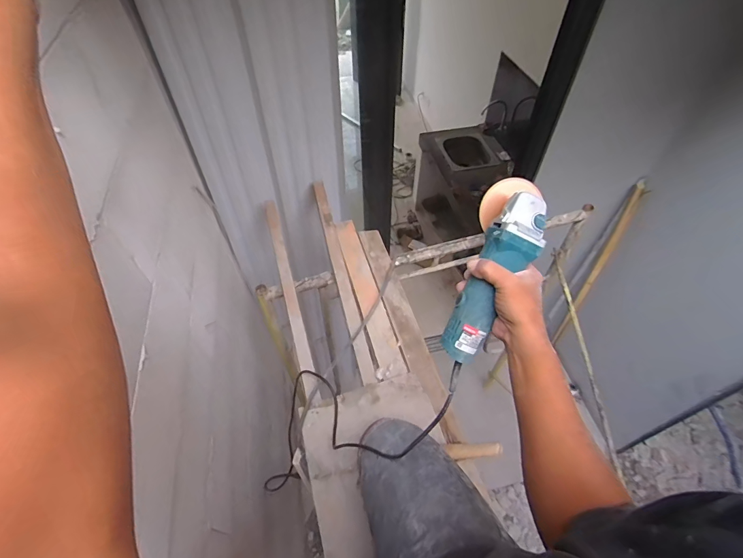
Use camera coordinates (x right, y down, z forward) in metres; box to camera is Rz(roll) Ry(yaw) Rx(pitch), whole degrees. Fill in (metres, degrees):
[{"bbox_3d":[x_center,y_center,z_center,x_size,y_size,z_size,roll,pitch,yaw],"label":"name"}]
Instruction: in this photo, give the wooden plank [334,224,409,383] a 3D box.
[{"bbox_3d":[-0.015,0.025,1.153,0.078,0.022,0.575,-12,53,-9],"label":"wooden plank"}]

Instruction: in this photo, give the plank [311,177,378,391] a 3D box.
[{"bbox_3d":[-0.100,-0.045,1.199,0.046,0.031,0.788,-12,53,-9],"label":"plank"}]

